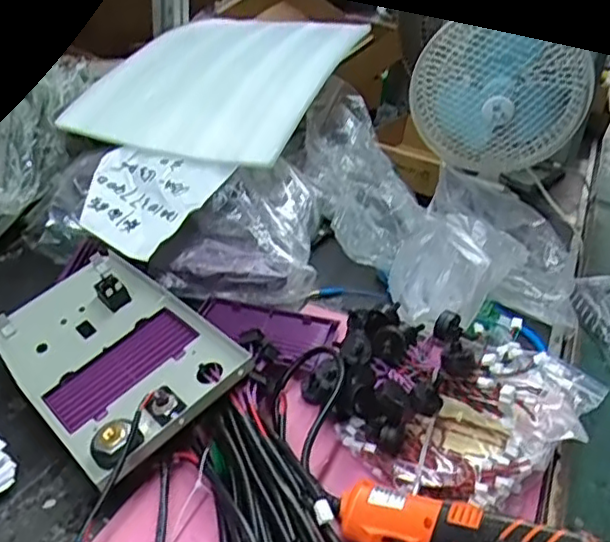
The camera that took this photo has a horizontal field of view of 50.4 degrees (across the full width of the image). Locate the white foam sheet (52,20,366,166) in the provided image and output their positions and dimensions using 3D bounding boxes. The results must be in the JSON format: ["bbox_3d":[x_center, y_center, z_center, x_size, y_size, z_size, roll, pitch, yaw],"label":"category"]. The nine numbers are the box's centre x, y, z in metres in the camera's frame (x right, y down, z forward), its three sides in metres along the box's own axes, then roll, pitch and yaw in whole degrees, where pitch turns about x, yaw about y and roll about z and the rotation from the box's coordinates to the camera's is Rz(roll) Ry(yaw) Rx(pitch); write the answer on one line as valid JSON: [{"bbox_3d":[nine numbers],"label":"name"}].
[{"bbox_3d":[-0.103,-0.267,0.872,0.270,0.070,0.383,13,34,13],"label":"white foam sheet"}]

